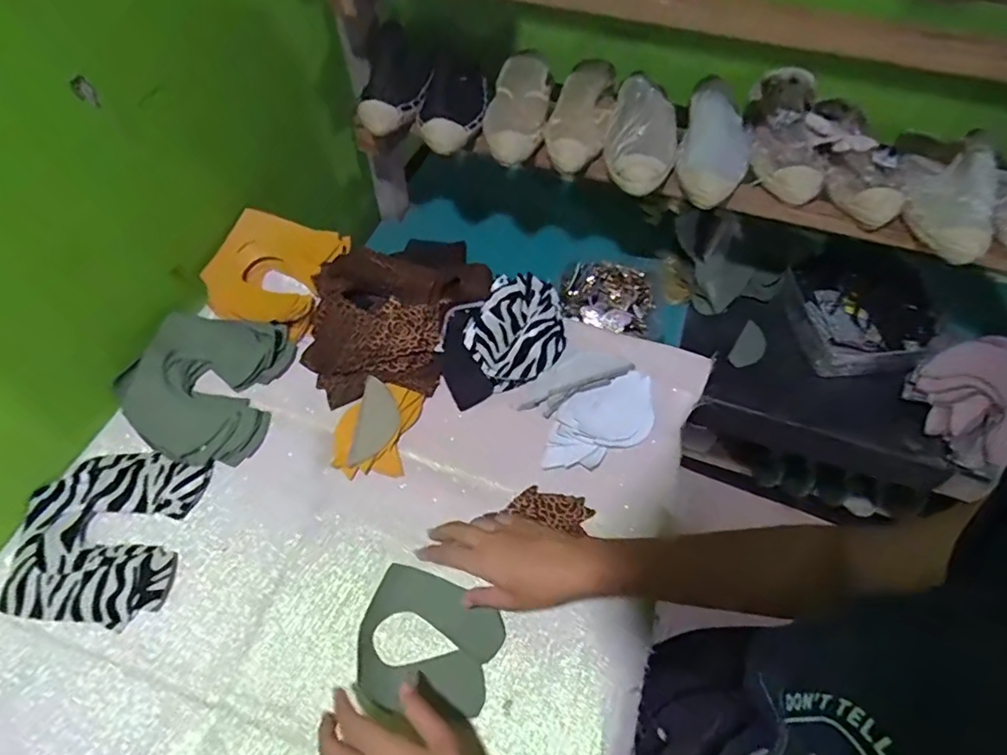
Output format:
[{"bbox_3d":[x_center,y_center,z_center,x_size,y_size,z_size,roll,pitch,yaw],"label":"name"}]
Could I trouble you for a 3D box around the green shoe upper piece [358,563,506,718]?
[{"bbox_3d":[-0.068,0.240,0.490,0.123,0.011,0.109,18,54,8],"label":"green shoe upper piece"}]

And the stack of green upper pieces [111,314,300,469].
[{"bbox_3d":[-0.339,0.005,0.607,0.161,0.050,0.175,6,56,2],"label":"stack of green upper pieces"}]

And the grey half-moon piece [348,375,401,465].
[{"bbox_3d":[-0.138,0.047,0.598,0.045,0.004,0.100,6,64,-4],"label":"grey half-moon piece"}]

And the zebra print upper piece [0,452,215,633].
[{"bbox_3d":[-0.387,0.150,0.530,0.151,0.012,0.158,6,60,-3],"label":"zebra print upper piece"}]

